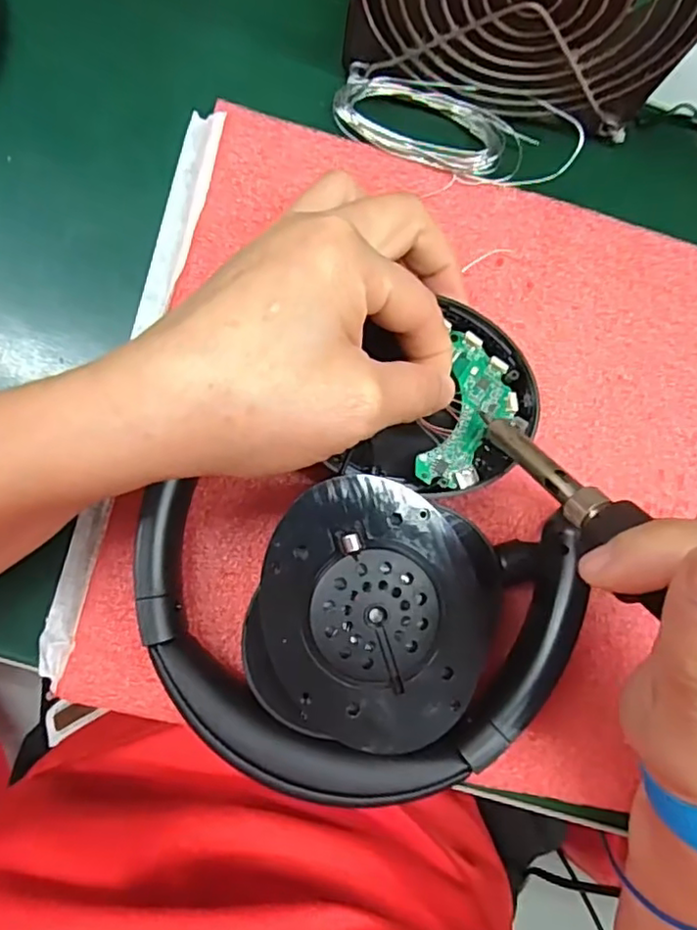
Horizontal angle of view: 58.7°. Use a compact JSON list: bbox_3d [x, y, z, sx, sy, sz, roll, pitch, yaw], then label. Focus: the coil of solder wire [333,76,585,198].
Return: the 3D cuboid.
[{"bbox_3d":[0.044,-0.134,0.248,0.097,0.010,0.038,8,86,-5],"label":"coil of solder wire"}]

